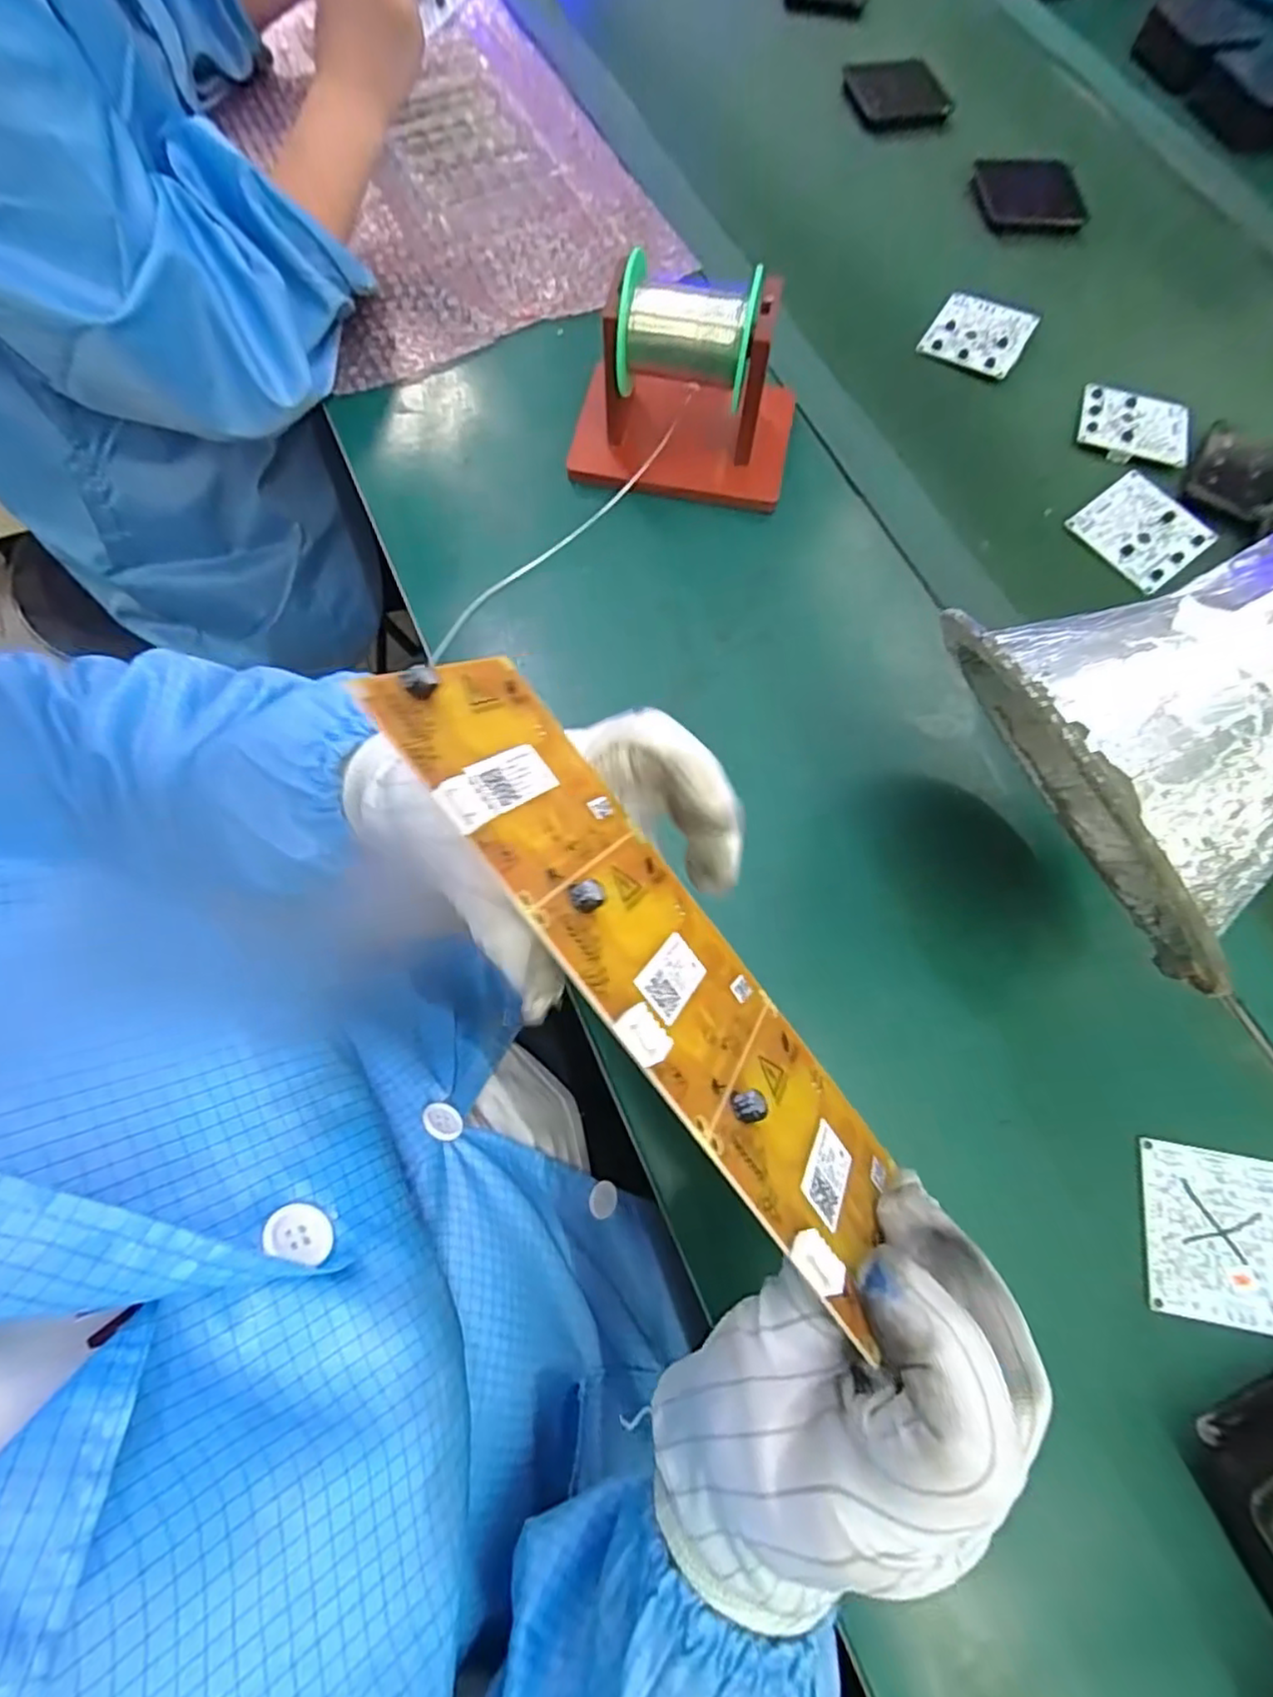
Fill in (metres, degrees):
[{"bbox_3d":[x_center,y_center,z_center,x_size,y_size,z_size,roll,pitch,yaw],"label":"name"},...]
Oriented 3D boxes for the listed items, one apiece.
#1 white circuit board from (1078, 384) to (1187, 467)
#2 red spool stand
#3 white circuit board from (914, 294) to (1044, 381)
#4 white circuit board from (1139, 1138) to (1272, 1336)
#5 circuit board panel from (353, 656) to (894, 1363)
[{"bbox_3d":[0.350,-0.297,0.468,0.072,0.005,0.072,17,72,4],"label":"white circuit board"},{"bbox_3d":[0.031,-0.281,0.404,0.137,0.091,0.090,8,71,1],"label":"red spool stand"},{"bbox_3d":[0.253,-0.380,0.493,0.066,0.008,0.072,30,73,8],"label":"white circuit board"},{"bbox_3d":[0.266,0.175,0.300,0.069,0.004,0.070,11,71,2],"label":"white circuit board"},{"bbox_3d":[0.007,0.029,0.186,0.198,0.007,0.065,52,32,-1],"label":"circuit board panel"}]

